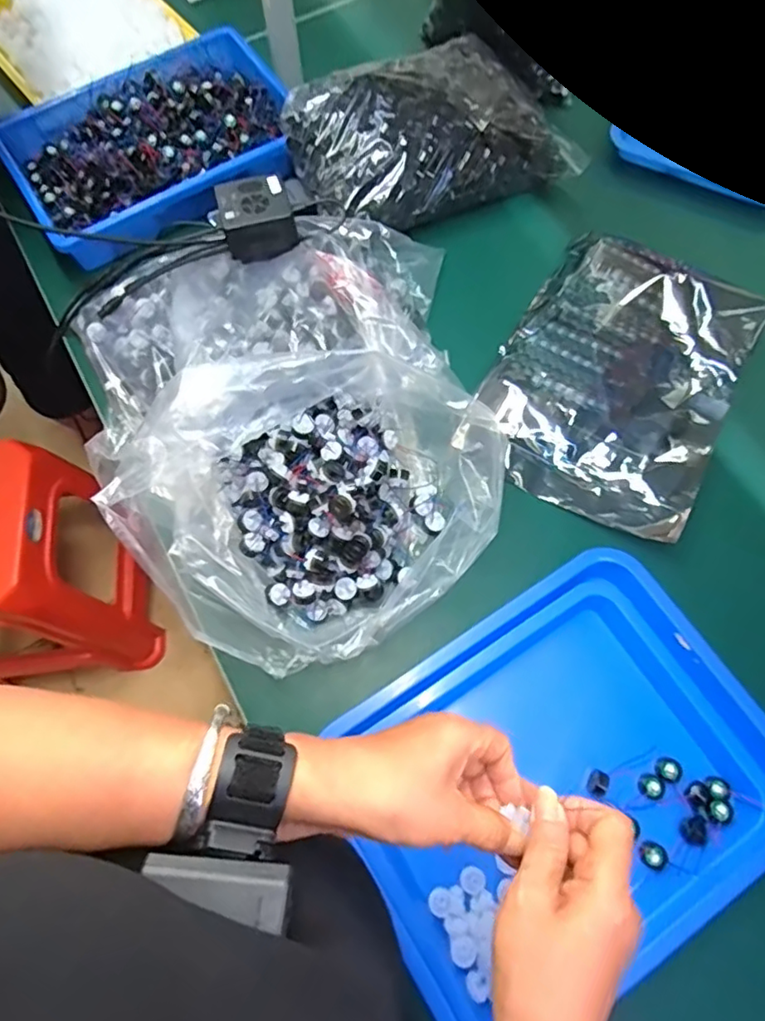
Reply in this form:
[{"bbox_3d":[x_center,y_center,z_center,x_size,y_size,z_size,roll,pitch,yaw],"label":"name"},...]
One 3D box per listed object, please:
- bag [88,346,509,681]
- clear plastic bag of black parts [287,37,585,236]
[{"bbox_3d":[-0.046,-0.018,0.535,0.350,0.137,0.258,-31,73,-10],"label":"bag"},{"bbox_3d":[0.060,-0.491,0.748,0.344,0.091,0.217,-23,72,-7],"label":"clear plastic bag of black parts"}]

